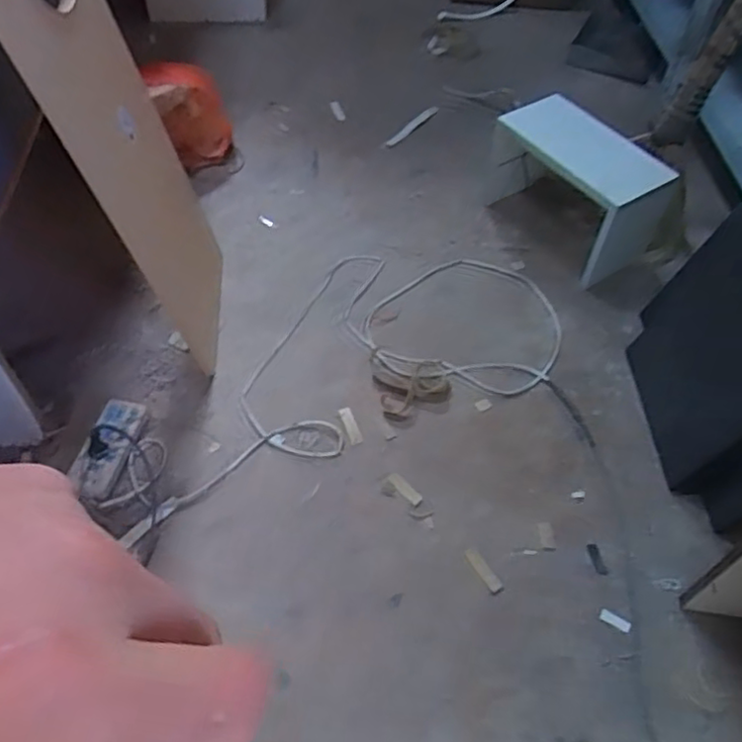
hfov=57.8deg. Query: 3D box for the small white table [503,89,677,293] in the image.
[{"bbox_3d":[0.467,-0.421,1.537,0.185,0.248,0.393,-23,57,-18],"label":"small white table"}]

